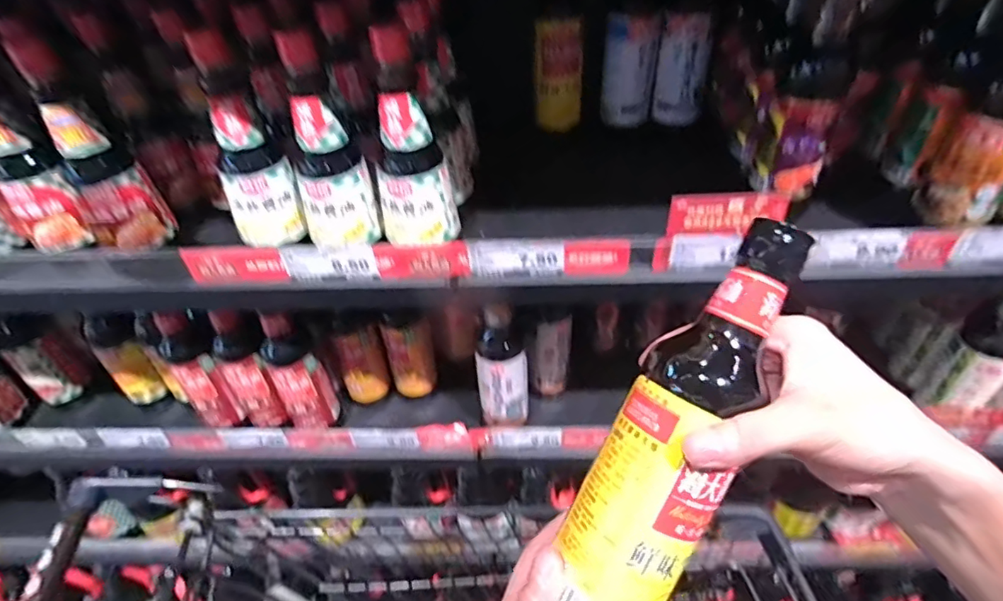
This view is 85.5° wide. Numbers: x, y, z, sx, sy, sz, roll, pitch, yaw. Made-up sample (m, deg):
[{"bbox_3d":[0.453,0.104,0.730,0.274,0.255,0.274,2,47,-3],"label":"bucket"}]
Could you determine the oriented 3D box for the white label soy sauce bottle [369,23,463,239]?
[{"bbox_3d":[-0.085,-0.146,0.491,0.072,0.181,0.076,-7,42,-2],"label":"white label soy sauce bottle"}]

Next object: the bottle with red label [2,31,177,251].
[{"bbox_3d":[-0.374,-0.135,0.495,0.063,0.185,0.060,-33,49,-27],"label":"bottle with red label"}]

